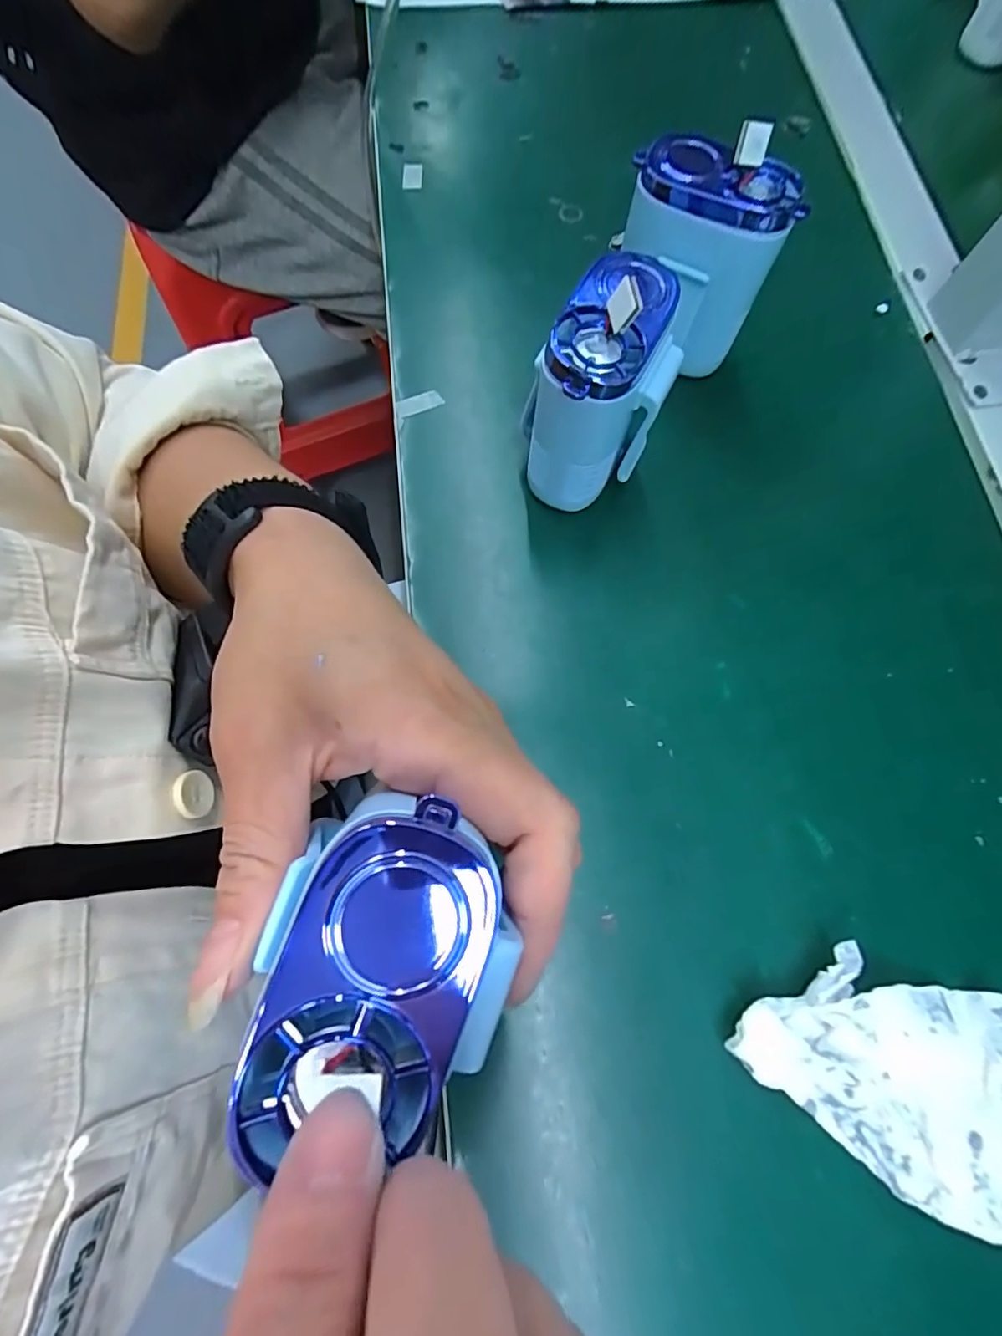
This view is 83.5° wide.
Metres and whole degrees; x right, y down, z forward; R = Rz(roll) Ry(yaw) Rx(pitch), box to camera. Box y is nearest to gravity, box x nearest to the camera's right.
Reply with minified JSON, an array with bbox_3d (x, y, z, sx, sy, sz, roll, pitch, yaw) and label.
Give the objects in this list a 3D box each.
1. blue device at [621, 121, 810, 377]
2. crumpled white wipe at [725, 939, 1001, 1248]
[{"bbox_3d":[0.086,-0.181,0.259,0.064,0.098,0.038,13,73,2],"label":"blue device"},{"bbox_3d":[0.155,0.151,0.200,0.143,0.017,0.075,14,73,3],"label":"crumpled white wipe"}]

